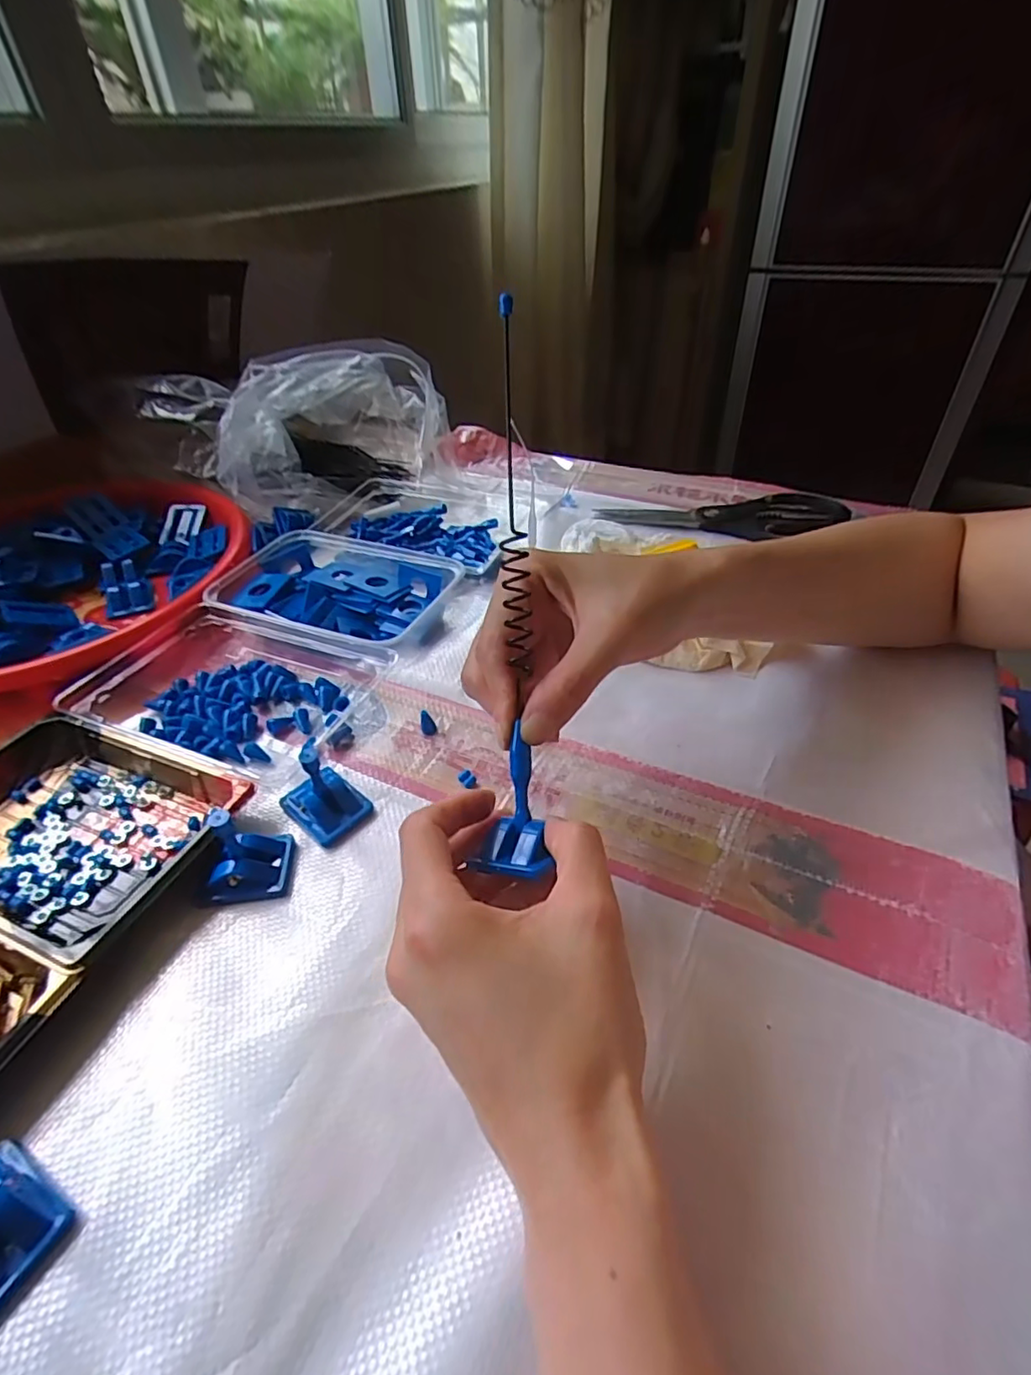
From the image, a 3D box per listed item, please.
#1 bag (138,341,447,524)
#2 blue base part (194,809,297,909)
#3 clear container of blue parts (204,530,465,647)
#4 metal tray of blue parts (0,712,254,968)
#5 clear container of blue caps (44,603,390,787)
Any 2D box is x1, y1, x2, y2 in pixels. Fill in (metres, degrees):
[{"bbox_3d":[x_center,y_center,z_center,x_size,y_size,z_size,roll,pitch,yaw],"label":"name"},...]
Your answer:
[{"bbox_3d":[-0.209,-0.250,0.604,0.276,0.121,0.171,-7,42,-4],"label":"bag"},{"bbox_3d":[-0.135,0.082,0.298,0.039,0.031,0.032,-6,42,-3],"label":"blue base part"},{"bbox_3d":[-0.134,-0.069,0.462,0.164,0.035,0.121,18,46,22],"label":"clear container of blue parts"},{"bbox_3d":[-0.237,0.070,0.317,0.154,0.023,0.112,11,44,15],"label":"metal tray of blue parts"},{"bbox_3d":[-0.186,-0.002,0.389,0.170,0.033,0.122,13,44,17],"label":"clear container of blue caps"}]

